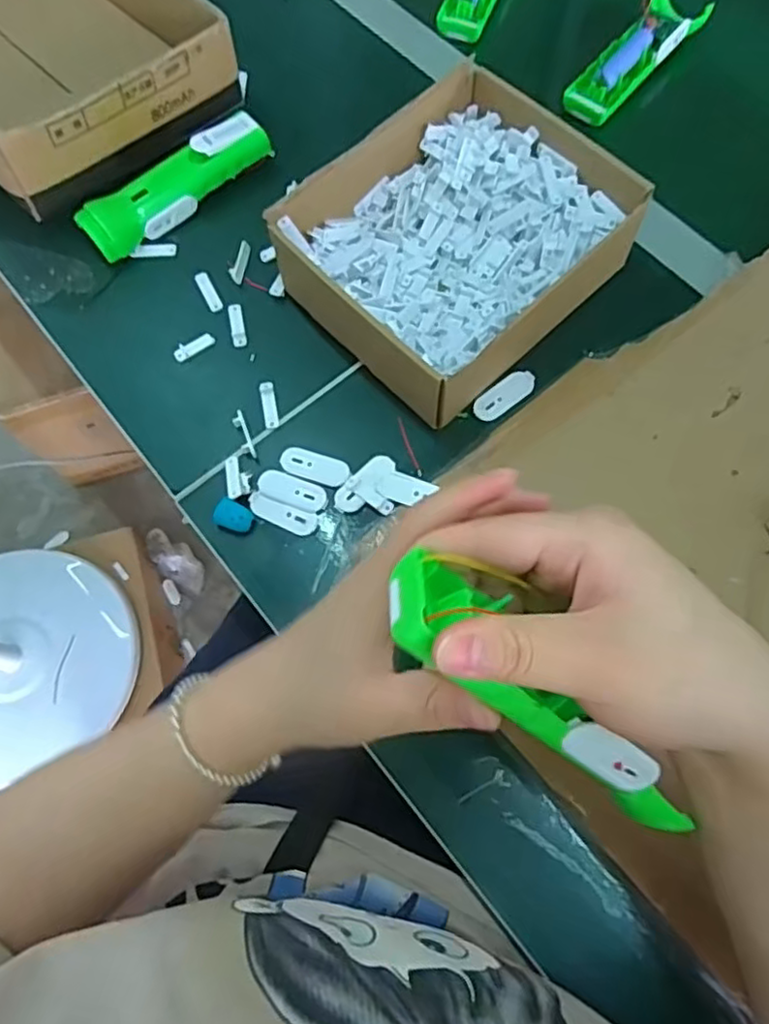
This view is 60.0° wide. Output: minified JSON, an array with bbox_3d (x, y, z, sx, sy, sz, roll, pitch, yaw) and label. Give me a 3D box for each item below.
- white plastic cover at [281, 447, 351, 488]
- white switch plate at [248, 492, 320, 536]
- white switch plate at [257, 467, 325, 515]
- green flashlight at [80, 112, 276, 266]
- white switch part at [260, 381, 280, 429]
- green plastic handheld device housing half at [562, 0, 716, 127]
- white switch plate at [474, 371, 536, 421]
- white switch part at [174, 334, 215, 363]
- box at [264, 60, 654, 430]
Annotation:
[{"bbox_3d":[-0.048,-0.032,0.461,0.048,0.004,0.021,17,71,8],"label":"white plastic cover"},{"bbox_3d":[-0.069,0.001,0.451,0.049,0.004,0.016,22,72,10],"label":"white switch plate"},{"bbox_3d":[-0.063,-0.015,0.455,0.048,0.004,0.021,23,72,10],"label":"white switch plate"},{"bbox_3d":[-0.165,-0.259,0.533,0.162,0.040,0.041,-37,73,-11],"label":"green flashlight"},{"bbox_3d":[-0.083,-0.078,0.479,0.010,0.004,0.038,-9,70,-3],"label":"white switch part"},{"bbox_3d":[0.215,-0.398,0.573,0.057,0.028,0.161,37,75,14],"label":"green plastic handheld device housing half"},{"bbox_3d":[0.086,-0.084,0.476,0.049,0.006,0.019,-37,73,-11],"label":"white switch plate"},{"bbox_3d":[-0.143,-0.124,0.498,0.031,0.004,0.013,-27,72,-9],"label":"white switch part"},{"bbox_3d":[0.046,-0.202,0.488,0.211,0.073,0.197,-43,74,-13],"label":"box"}]

